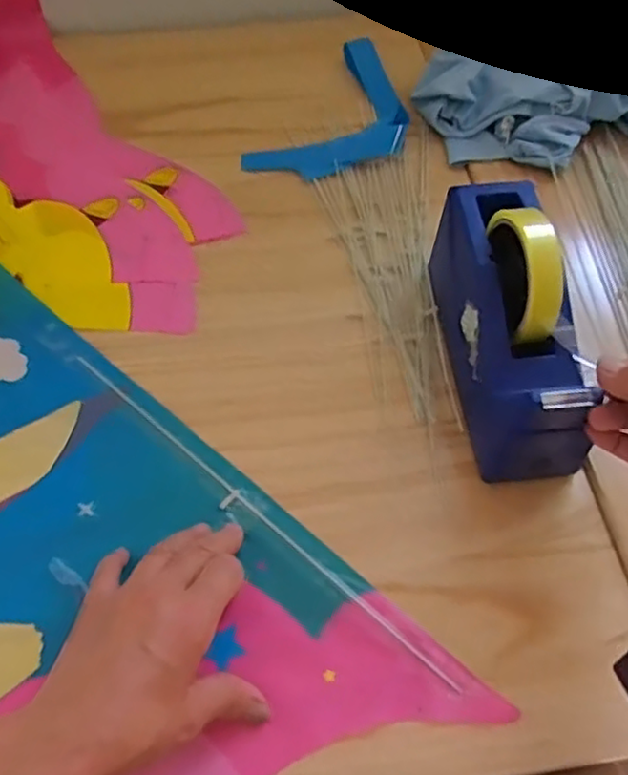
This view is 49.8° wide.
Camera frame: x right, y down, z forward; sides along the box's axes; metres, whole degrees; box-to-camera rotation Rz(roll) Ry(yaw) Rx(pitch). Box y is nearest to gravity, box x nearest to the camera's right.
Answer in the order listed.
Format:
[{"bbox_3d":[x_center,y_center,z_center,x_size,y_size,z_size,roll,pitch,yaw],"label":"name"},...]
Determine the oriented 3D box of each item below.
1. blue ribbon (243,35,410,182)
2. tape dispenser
[{"bbox_3d":[0.033,-0.266,0.670,0.116,0.022,0.198,32,65,17],"label":"blue ribbon"},{"bbox_3d":[0.138,-0.051,0.470,0.068,0.115,0.197,-4,60,-3],"label":"tape dispenser"}]

